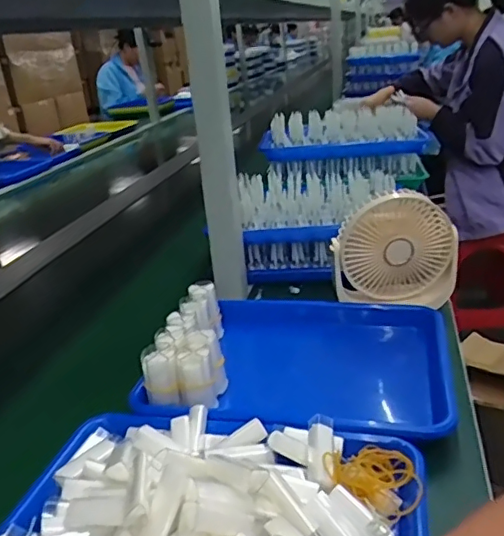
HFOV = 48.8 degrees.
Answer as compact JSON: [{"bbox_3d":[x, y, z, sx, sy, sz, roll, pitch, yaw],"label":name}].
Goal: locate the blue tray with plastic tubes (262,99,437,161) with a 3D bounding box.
[{"bbox_3d":[0.188,-0.266,1.113,0.320,0.092,0.186,3,24,18],"label":"blue tray with plastic tubes"}]

